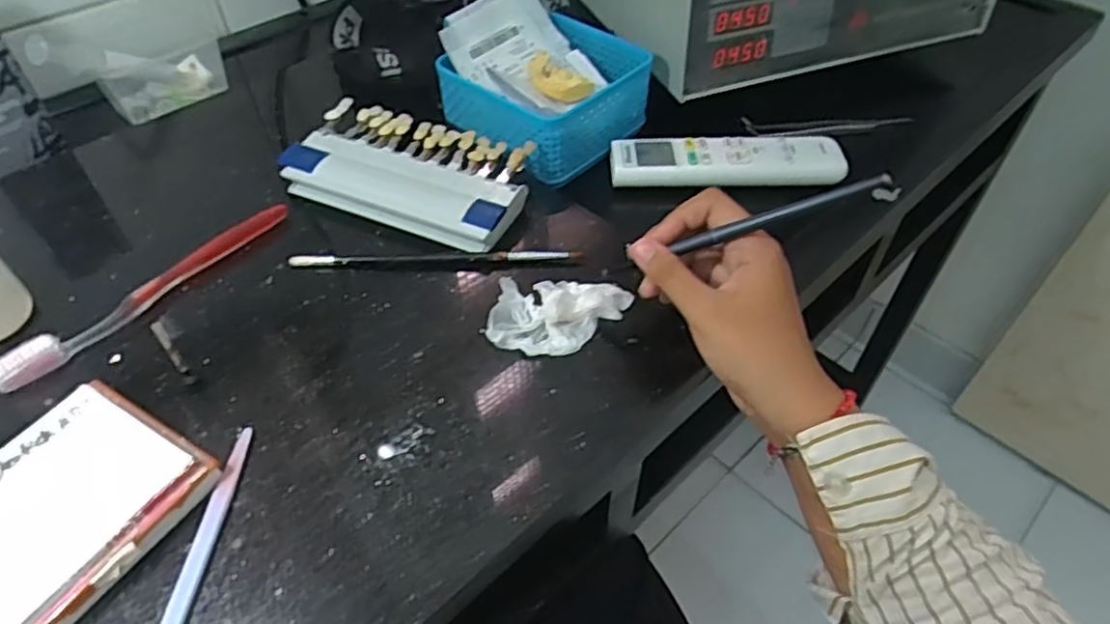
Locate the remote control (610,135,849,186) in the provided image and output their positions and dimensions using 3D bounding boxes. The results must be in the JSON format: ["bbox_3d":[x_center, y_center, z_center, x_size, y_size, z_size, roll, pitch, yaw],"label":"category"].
[{"bbox_3d":[0.131,-0.118,0.529,0.174,0.021,0.046,-1,48,3],"label":"remote control"}]

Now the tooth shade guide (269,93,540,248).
[{"bbox_3d":[-0.103,-0.101,0.491,0.174,0.026,0.093,15,51,16],"label":"tooth shade guide"}]

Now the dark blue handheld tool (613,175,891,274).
[{"bbox_3d":[0.093,-0.042,0.350,0.145,0.010,0.013,-18,39,30],"label":"dark blue handheld tool"}]

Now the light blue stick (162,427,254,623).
[{"bbox_3d":[-0.162,0.114,0.309,0.010,0.005,0.138,-1,48,3],"label":"light blue stick"}]

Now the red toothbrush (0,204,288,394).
[{"bbox_3d":[-0.247,-0.016,0.423,0.018,0.012,0.190,29,56,26],"label":"red toothbrush"}]

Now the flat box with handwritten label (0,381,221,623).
[{"bbox_3d":[-0.241,0.108,0.305,0.092,0.024,0.153,23,54,22],"label":"flat box with handwritten label"}]

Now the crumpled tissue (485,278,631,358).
[{"bbox_3d":[0.002,0.001,0.406,0.079,0.018,0.053,6,49,9],"label":"crumpled tissue"}]

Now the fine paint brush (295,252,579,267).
[{"bbox_3d":[-0.077,-0.036,0.443,0.185,0.005,0.012,-2,48,2],"label":"fine paint brush"}]

